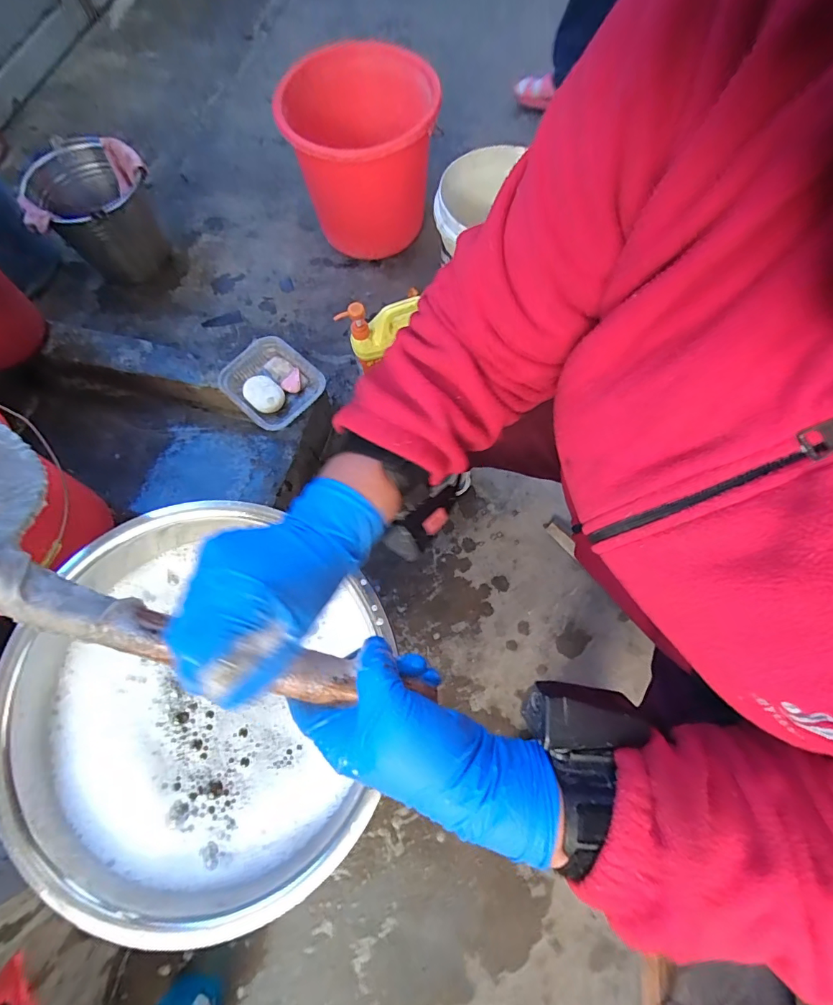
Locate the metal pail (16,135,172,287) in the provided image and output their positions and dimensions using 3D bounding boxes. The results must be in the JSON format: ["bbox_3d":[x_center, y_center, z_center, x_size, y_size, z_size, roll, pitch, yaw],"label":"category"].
[{"bbox_3d":[-0.722,-0.664,1.033,0.235,0.202,0.232,-9,72,-5],"label":"metal pail"}]

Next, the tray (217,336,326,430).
[{"bbox_3d":[-0.273,-0.223,0.825,0.180,0.032,0.146,41,75,11],"label":"tray"}]

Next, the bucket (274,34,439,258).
[{"bbox_3d":[-0.119,-0.760,1.015,0.303,0.335,0.303,0,72,-1],"label":"bucket"}]

